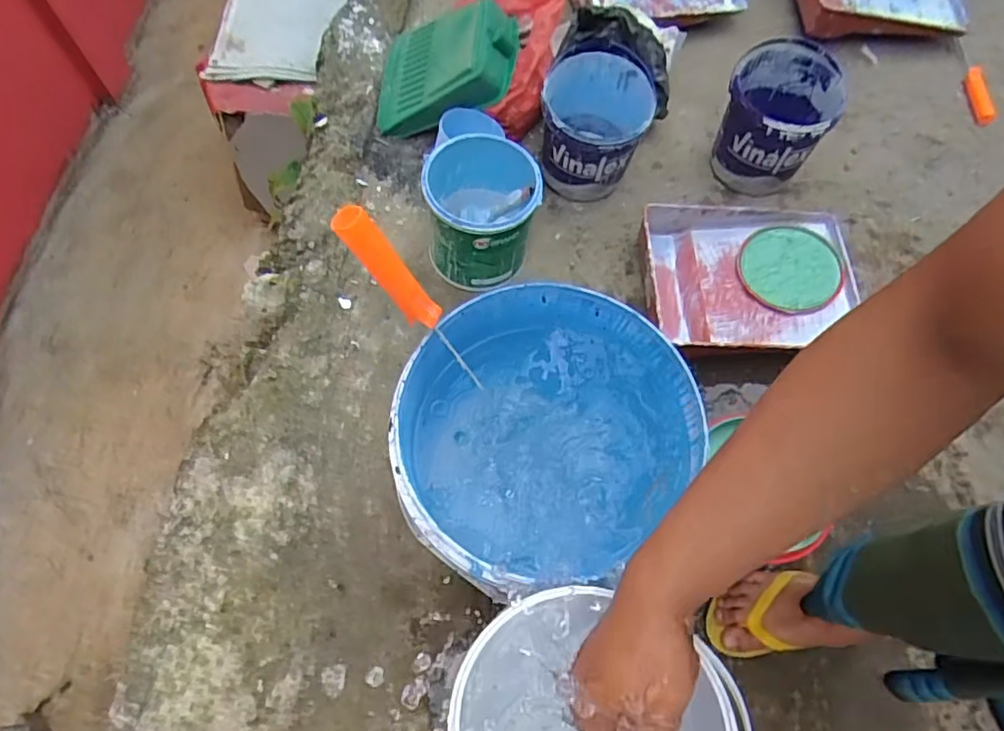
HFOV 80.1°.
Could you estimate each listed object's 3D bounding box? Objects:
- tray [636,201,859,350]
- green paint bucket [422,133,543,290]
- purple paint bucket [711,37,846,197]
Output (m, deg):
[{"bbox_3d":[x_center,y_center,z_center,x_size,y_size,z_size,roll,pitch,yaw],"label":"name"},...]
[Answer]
[{"bbox_3d":[0.421,-0.143,1.030,0.362,0.073,0.278,-4,66,-3],"label":"tray"},{"bbox_3d":[-0.033,-0.243,0.993,0.173,0.184,0.166,1,66,-1],"label":"green paint bucket"},{"bbox_3d":[0.495,-0.452,1.109,0.187,0.181,0.201,23,67,9],"label":"purple paint bucket"}]

